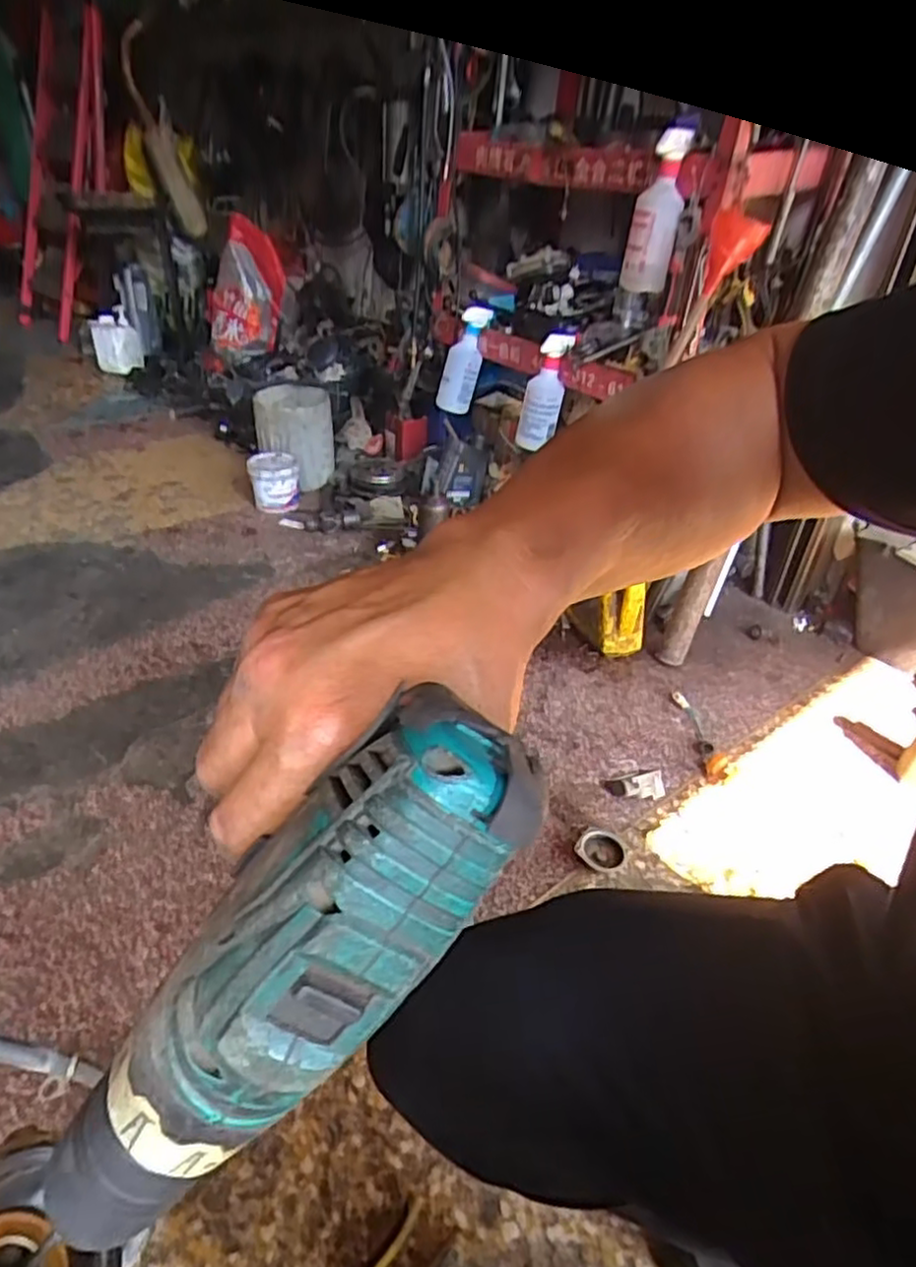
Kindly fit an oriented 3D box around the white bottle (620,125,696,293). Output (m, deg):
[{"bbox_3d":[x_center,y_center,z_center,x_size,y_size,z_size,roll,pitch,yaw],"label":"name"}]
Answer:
[{"bbox_3d":[0.317,-0.678,1.128,0.075,0.234,0.073,-1,28,-24],"label":"white bottle"}]

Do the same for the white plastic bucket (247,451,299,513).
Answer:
[{"bbox_3d":[-0.437,-0.362,1.667,0.112,0.110,0.136,-6,37,-17],"label":"white plastic bucket"}]

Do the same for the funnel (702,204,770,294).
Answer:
[{"bbox_3d":[0.418,-0.580,1.068,0.082,0.119,0.071,13,35,12],"label":"funnel"}]

